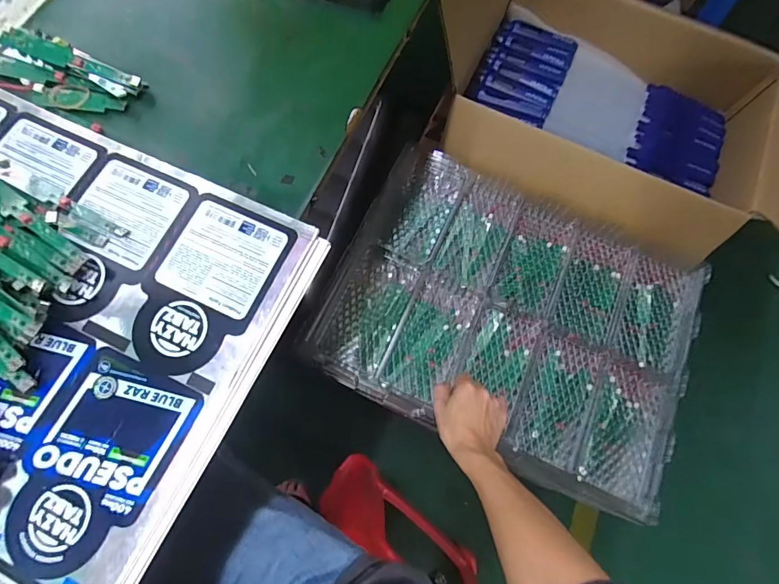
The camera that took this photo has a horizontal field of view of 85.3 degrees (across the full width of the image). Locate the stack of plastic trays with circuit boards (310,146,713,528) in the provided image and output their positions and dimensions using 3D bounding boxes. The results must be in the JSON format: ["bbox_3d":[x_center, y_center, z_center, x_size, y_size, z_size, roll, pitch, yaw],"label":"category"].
[{"bbox_3d":[0.204,0.030,0.683,0.547,0.058,0.430,23,72,8],"label":"stack of plastic trays with circuit boards"}]

